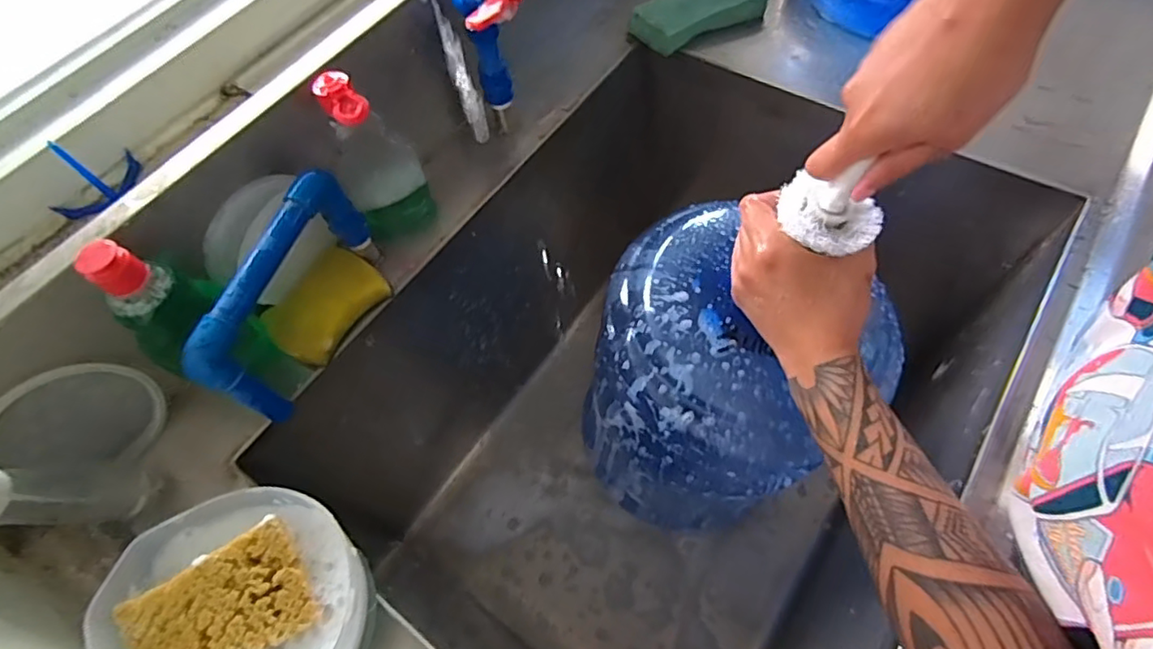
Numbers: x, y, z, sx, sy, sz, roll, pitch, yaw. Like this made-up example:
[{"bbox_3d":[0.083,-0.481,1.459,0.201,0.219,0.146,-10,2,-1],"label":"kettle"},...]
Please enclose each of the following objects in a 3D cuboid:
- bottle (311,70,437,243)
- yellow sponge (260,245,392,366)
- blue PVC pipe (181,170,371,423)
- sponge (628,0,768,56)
[{"bbox_3d":[-0.173,-0.139,0.505,0.071,0.159,0.049,-23,62,-8],"label":"bottle"},{"bbox_3d":[-0.215,-0.017,0.496,0.065,0.021,0.096,32,68,19],"label":"yellow sponge"},{"bbox_3d":[-0.219,-0.024,0.451,0.021,0.106,0.178,14,63,12],"label":"blue PVC pipe"},{"bbox_3d":[0.137,-0.351,0.652,0.147,0.033,0.067,-24,62,-9],"label":"sponge"}]

